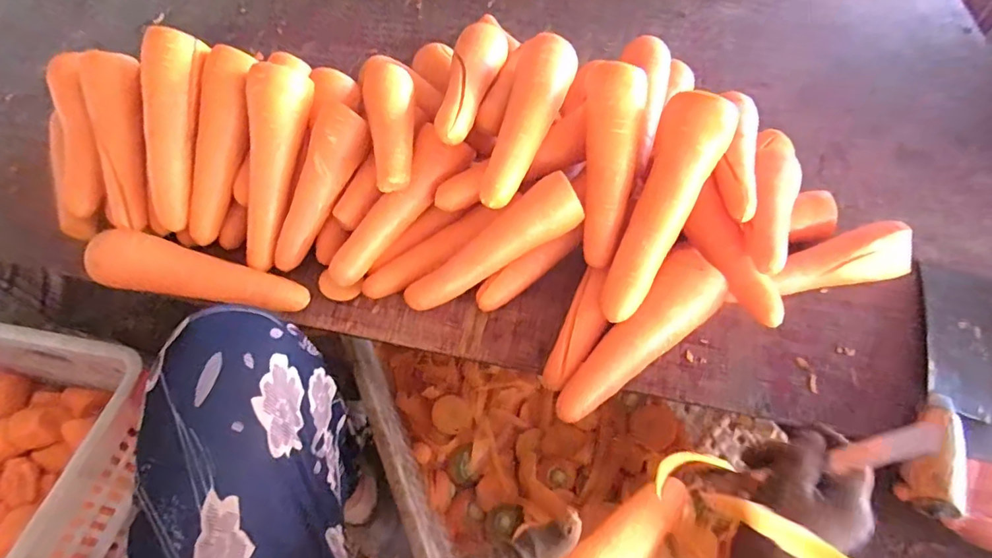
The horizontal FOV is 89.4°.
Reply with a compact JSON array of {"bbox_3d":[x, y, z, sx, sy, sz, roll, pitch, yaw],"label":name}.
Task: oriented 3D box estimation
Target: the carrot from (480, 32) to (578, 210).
[{"bbox_3d":[0.032,-0.158,0.482,0.059,0.045,0.200,12,58,10],"label":"carrot"}]

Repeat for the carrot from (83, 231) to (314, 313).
[{"bbox_3d":[-0.297,-0.005,0.500,0.210,0.049,0.054,6,57,6],"label":"carrot"}]

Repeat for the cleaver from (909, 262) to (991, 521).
[{"bbox_3d":[0.423,0.089,0.432,0.093,0.032,0.264,23,61,16],"label":"cleaver"}]

